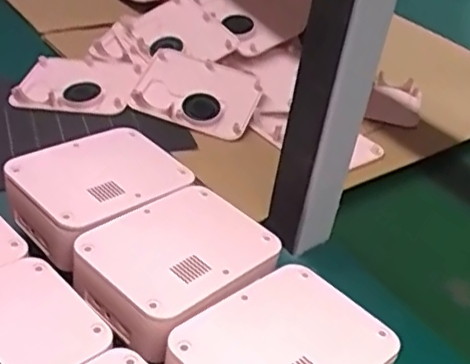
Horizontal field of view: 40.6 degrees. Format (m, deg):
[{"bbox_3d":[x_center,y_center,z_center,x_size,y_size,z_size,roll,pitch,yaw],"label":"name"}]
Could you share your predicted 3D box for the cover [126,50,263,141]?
[{"bbox_3d":[-0.040,-0.094,0.667,0.125,0.013,0.092,15,53,2],"label":"cover"}]

